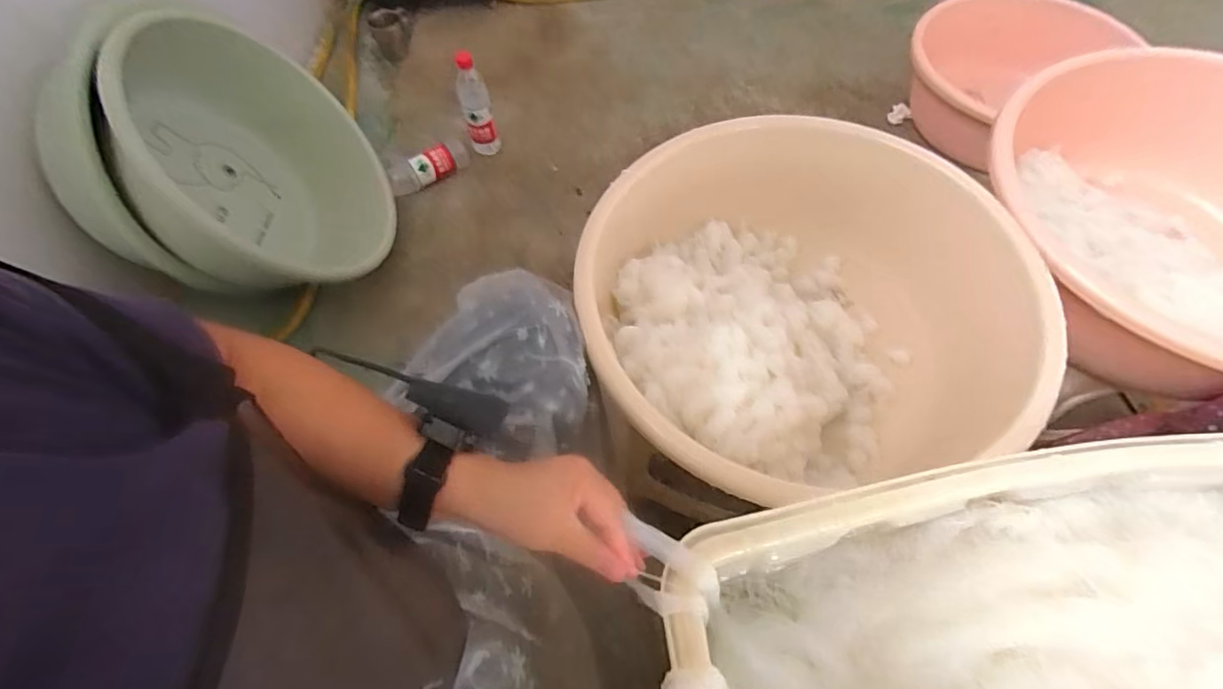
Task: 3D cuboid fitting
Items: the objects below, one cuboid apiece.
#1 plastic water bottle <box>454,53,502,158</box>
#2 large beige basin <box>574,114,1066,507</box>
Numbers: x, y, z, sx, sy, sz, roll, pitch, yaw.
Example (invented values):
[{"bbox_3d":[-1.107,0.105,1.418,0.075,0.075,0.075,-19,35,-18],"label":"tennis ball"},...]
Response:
[{"bbox_3d":[-0.279,-0.486,1.220,0.060,0.220,0.067,-17,60,-7],"label":"plastic water bottle"},{"bbox_3d":[0.188,-0.038,0.652,0.421,0.175,0.422,-1,59,2],"label":"large beige basin"}]

